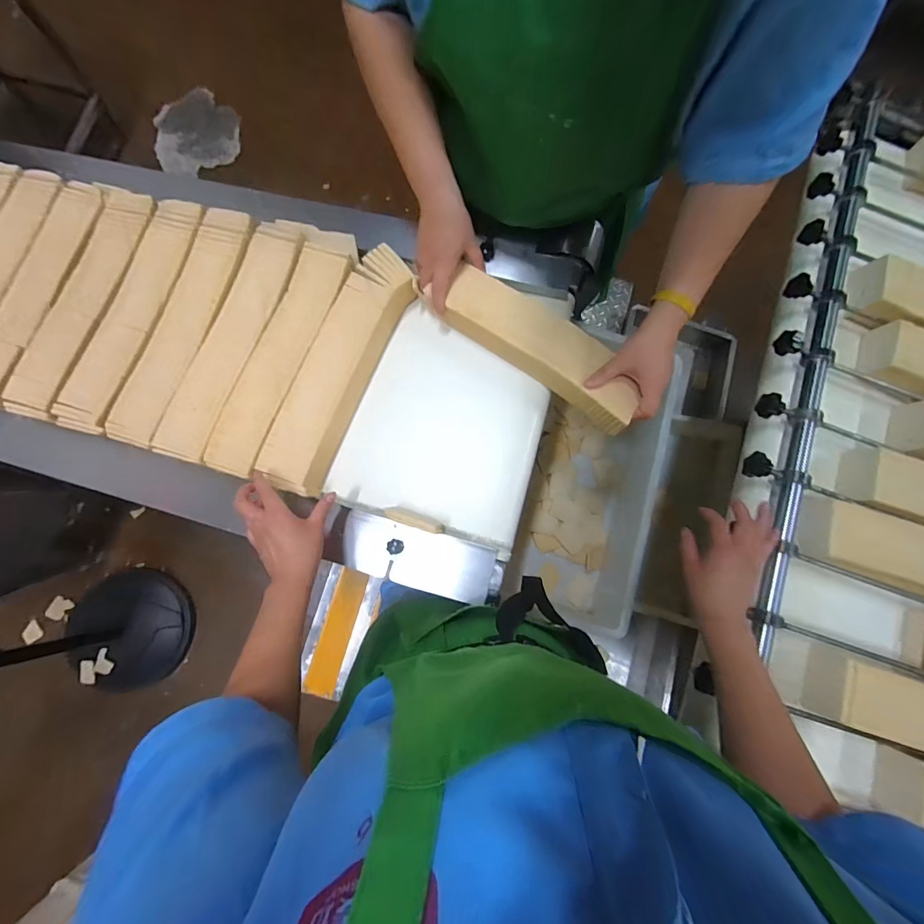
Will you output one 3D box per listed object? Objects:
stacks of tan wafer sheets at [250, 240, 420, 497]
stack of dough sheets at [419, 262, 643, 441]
[{"bbox_3d":[-0.178,-0.139,0.594,0.095,0.044,0.368,23,82,-1],"label":"stacks of tan wafer sheets"},{"bbox_3d":[0.117,-0.165,0.584,0.307,0.035,0.091,35,102,7],"label":"stack of dough sheets"}]

